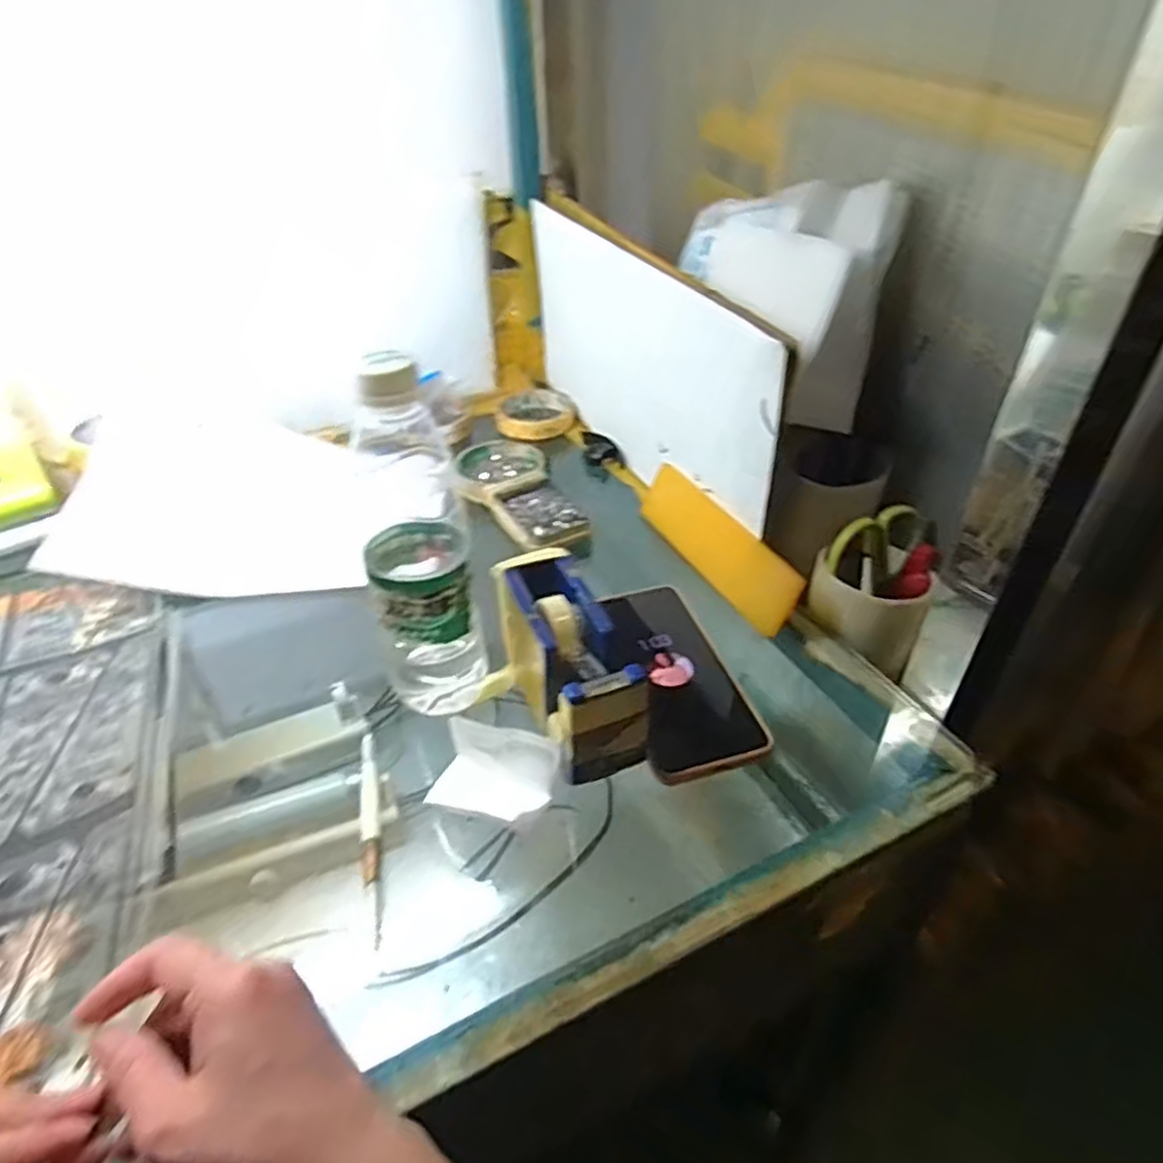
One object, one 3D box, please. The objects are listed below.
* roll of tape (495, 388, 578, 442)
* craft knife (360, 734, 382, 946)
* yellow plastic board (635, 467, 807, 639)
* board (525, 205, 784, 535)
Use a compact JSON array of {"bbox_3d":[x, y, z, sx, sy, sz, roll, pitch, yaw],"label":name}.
[{"bbox_3d":[-0.050,-0.184,0.796,0.084,0.022,0.096,-4,38,-1],"label":"roll of tape"},{"bbox_3d":[-0.115,0.134,0.393,0.011,0.007,0.127,-10,38,-9],"label":"craft knife"},{"bbox_3d":[0.104,-0.031,0.570,0.006,0.051,0.185,15,24,-38],"label":"yellow plastic board"},{"bbox_3d":[0.045,-0.192,0.645,0.018,0.179,0.410,-16,40,-17],"label":"board"}]

